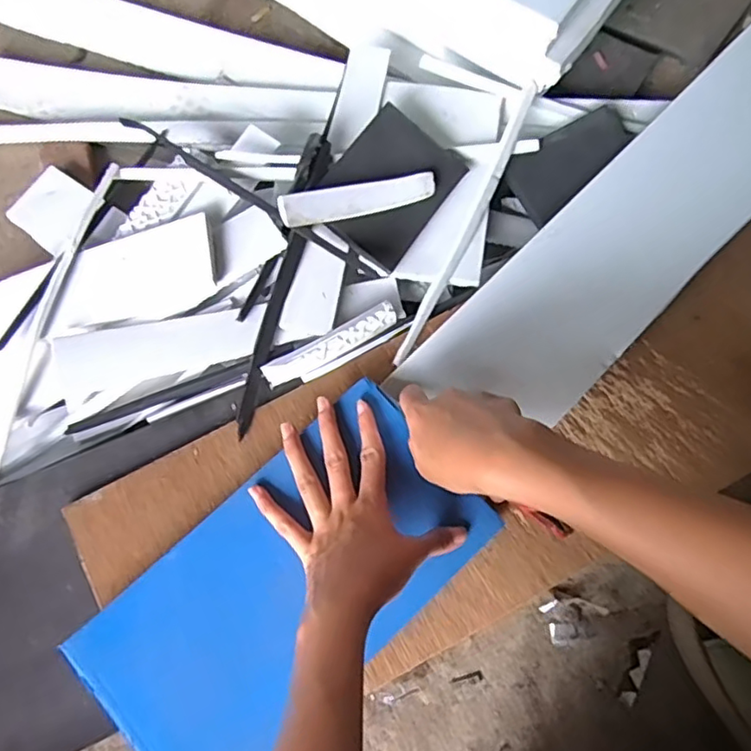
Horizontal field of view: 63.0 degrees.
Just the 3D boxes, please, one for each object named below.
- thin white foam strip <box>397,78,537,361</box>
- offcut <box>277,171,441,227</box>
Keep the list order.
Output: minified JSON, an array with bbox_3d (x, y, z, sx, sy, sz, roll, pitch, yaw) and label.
[{"bbox_3d":[0.082,-0.136,0.525,0.015,0.010,0.284,25,76,7],"label":"thin white foam strip"},{"bbox_3d":[-0.013,-0.145,0.501,0.131,0.006,0.025,-15,98,-14],"label":"offcut"}]

